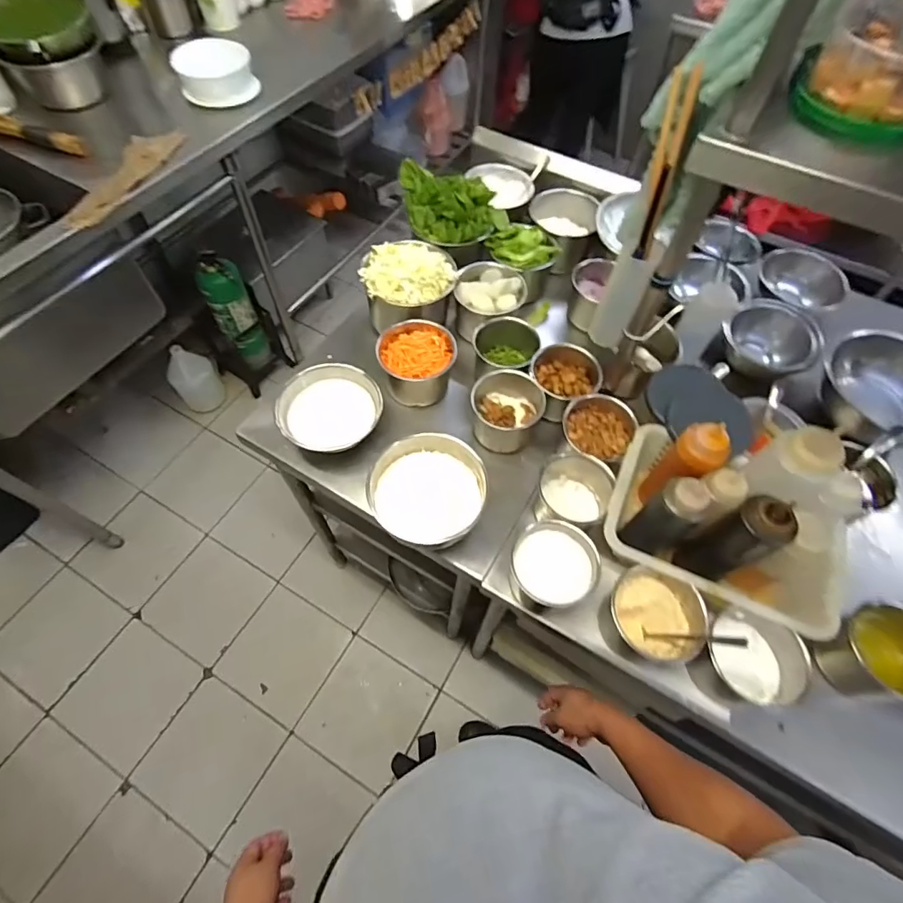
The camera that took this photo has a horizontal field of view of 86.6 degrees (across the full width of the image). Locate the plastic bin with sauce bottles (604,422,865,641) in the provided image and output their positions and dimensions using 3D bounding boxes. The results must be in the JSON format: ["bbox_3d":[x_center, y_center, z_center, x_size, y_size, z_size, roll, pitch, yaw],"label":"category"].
[{"bbox_3d":[0.397,0.076,0.661,0.308,0.259,0.237,23,63,11],"label":"plastic bin with sauce bottles"}]

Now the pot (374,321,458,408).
[{"bbox_3d":[-0.064,-0.165,0.886,0.131,0.098,0.125,1,61,-1],"label":"pot"}]

